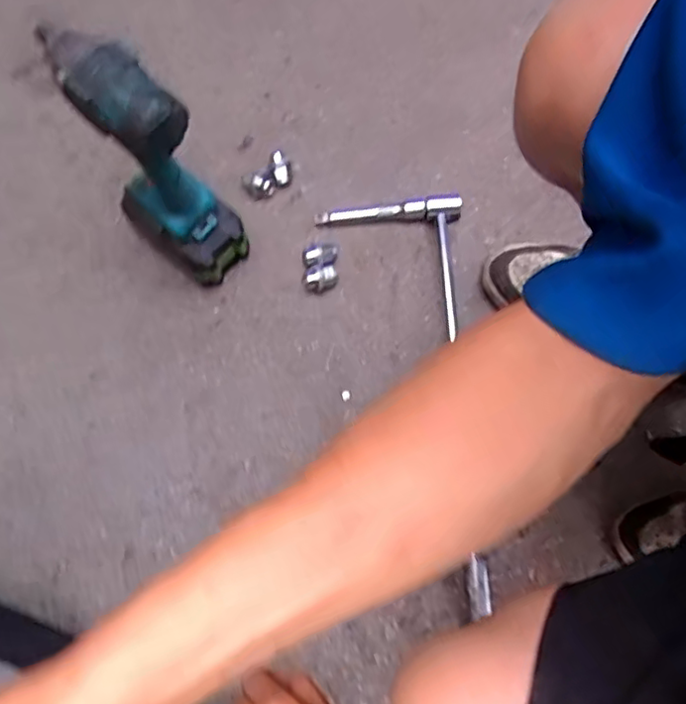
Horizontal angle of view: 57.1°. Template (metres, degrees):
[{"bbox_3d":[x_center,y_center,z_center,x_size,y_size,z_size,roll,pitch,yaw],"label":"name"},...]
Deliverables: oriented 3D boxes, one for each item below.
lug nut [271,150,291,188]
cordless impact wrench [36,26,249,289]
[{"bbox_3d":[-0.073,-0.216,0.741,0.021,0.018,0.035,-3,74,0],"label":"lug nut"},{"bbox_3d":[-0.185,-0.177,0.614,0.153,0.272,0.073,41,80,10],"label":"cordless impact wrench"}]

